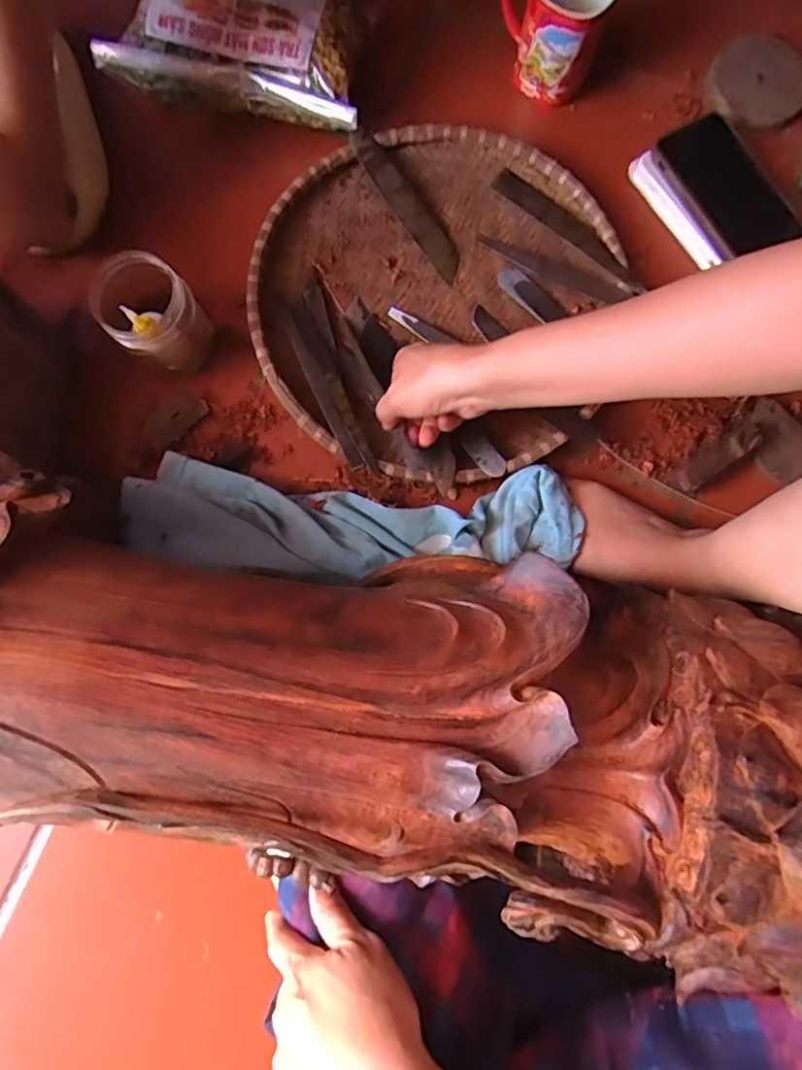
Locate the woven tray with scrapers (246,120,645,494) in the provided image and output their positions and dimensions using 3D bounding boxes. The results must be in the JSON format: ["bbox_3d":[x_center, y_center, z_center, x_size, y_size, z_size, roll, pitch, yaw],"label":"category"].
[{"bbox_3d":[0.029,-0.218,0.521,0.311,0.034,0.338,21,81,4],"label":"woven tray with scrapers"}]

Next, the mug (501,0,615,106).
[{"bbox_3d":[0.137,-0.480,0.532,0.108,0.083,0.079,23,81,2],"label":"mug"}]

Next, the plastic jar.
[{"bbox_3d":[-0.207,-0.182,0.482,0.065,0.089,0.070,0,81,-1],"label":"plastic jar"}]

